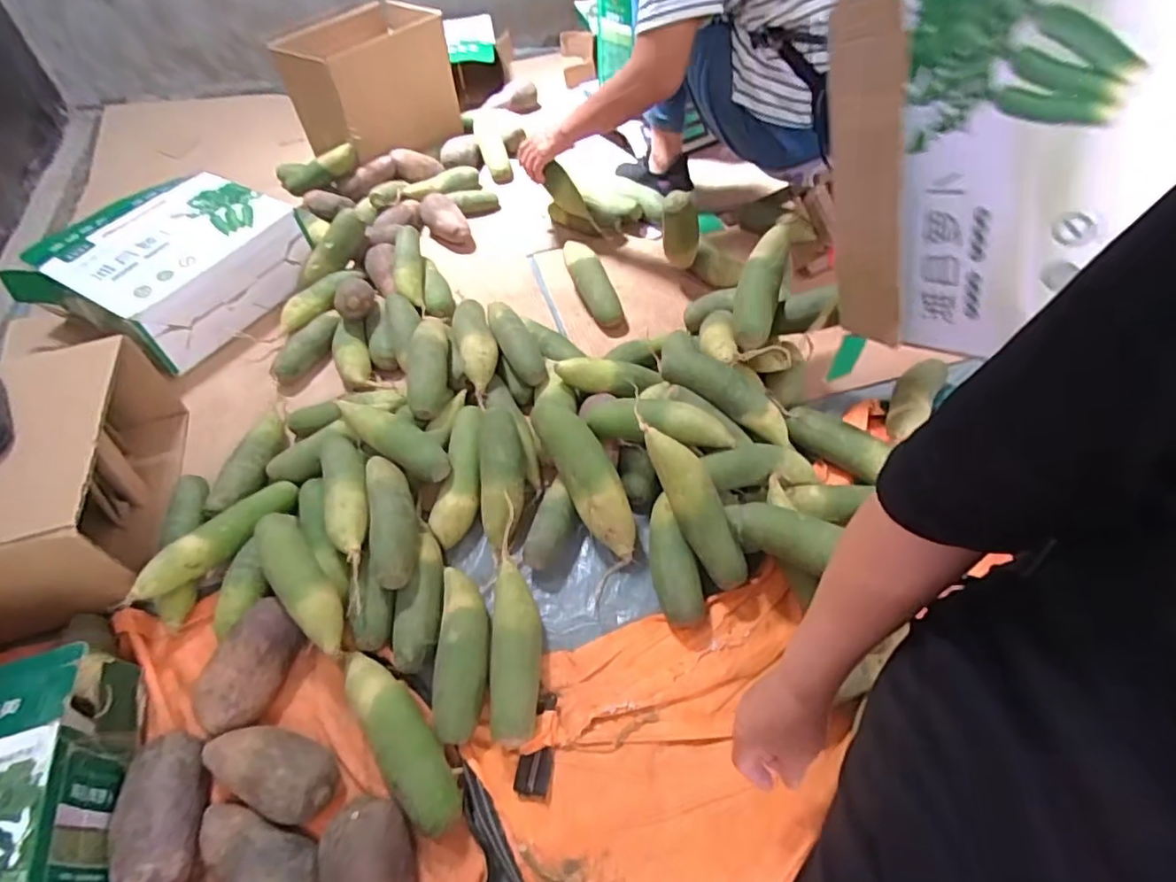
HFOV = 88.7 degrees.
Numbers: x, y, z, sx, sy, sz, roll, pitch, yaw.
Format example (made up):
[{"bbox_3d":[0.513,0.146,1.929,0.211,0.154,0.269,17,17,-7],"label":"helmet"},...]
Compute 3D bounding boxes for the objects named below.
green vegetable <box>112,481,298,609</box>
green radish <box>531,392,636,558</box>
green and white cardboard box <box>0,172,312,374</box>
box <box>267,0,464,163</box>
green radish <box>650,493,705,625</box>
[{"bbox_3d":[-0.485,0.130,0.785,0.051,0.051,0.221,54,43,-9],"label":"green vegetable"},{"bbox_3d":[0.001,0.036,0.770,0.071,0.059,0.236,-25,74,-19],"label":"green radish"},{"bbox_3d":[-0.777,-0.337,1.115,0.363,0.123,0.366,20,55,19],"label":"green and white cardboard box"},{"bbox_3d":[-0.491,-0.832,1.419,0.340,0.261,0.247,-38,58,-25],"label":"box"},{"bbox_3d":[0.107,0.151,0.758,0.057,0.049,0.169,-5,50,0],"label":"green radish"}]

